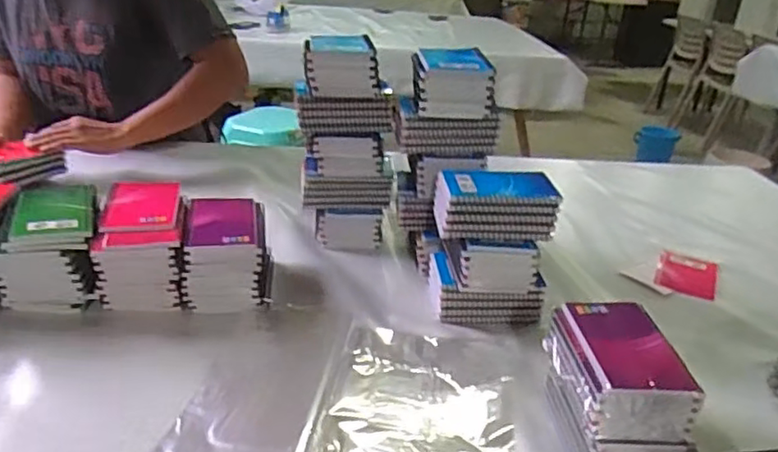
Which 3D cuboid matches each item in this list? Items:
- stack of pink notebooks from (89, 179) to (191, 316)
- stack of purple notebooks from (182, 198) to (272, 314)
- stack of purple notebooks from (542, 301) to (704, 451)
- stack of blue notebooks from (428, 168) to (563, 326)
[{"bbox_3d":[-0.303,0.022,0.774,0.097,0.104,0.150,-2,27,-12],"label":"stack of pink notebooks"},{"bbox_3d":[-0.200,0.032,0.783,0.097,0.101,0.118,0,27,-8],"label":"stack of purple notebooks"},{"bbox_3d":[0.210,0.158,0.579,0.094,0.115,0.139,2,27,-5],"label":"stack of purple notebooks"},{"bbox_3d":[0.120,0.022,0.763,0.137,0.169,0.122,2,27,-5],"label":"stack of blue notebooks"}]

